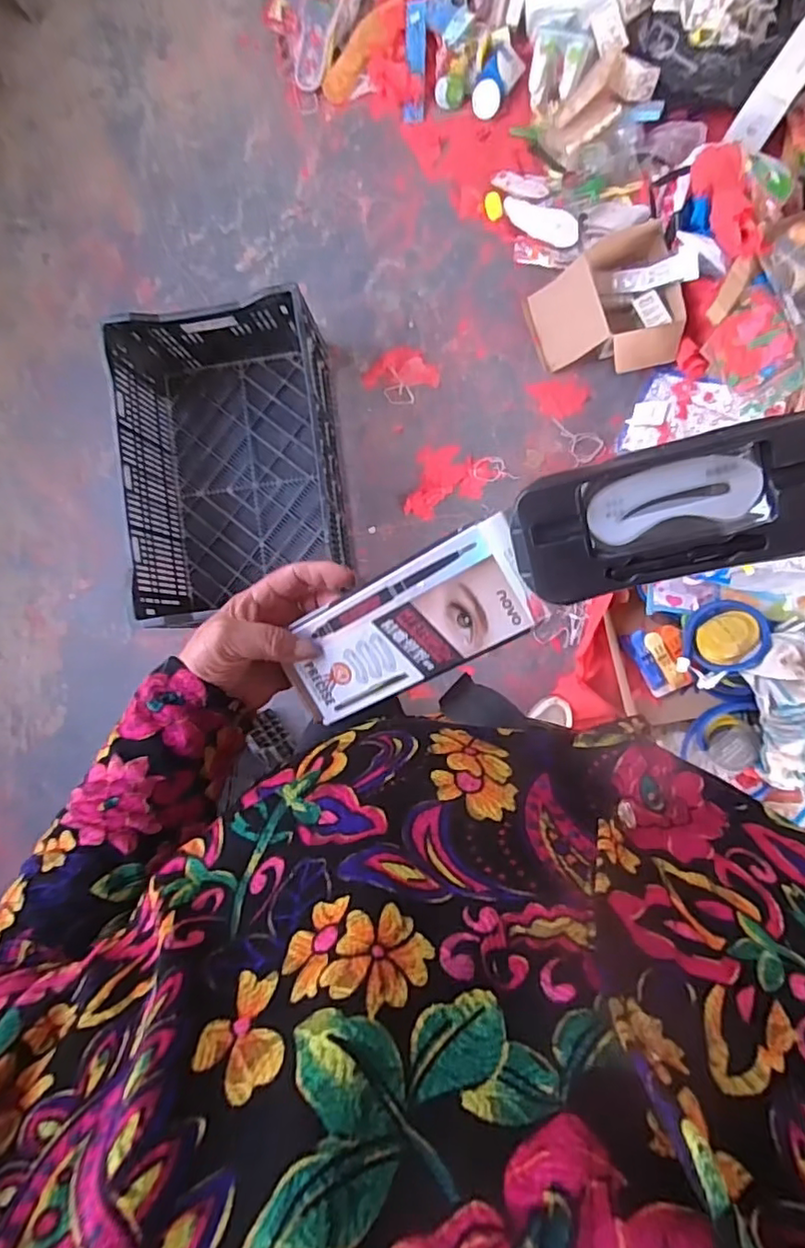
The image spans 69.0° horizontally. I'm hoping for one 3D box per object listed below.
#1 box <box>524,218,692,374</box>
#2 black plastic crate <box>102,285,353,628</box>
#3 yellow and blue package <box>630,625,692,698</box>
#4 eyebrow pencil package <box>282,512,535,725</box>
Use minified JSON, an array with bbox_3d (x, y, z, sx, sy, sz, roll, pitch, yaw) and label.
[{"bbox_3d":[0.417,-0.648,1.209,0.276,0.085,0.261,-14,89,5],"label":"box"},{"bbox_3d":[-0.338,-0.332,1.202,0.389,0.228,0.559,-6,89,5],"label":"black plastic crate"},{"bbox_3d":[0.512,0.072,1.152,0.090,0.033,0.134,-18,88,5],"label":"yellow and blue package"},{"bbox_3d":[-0.002,0.003,0.372,0.176,0.006,0.072,-28,95,25],"label":"eyebrow pencil package"}]

